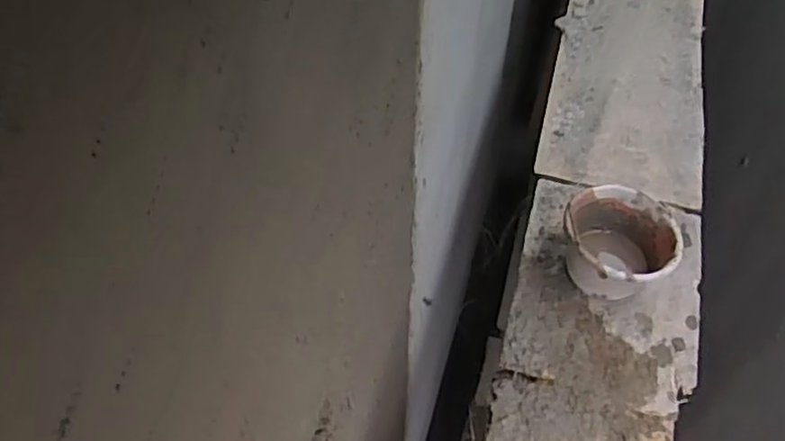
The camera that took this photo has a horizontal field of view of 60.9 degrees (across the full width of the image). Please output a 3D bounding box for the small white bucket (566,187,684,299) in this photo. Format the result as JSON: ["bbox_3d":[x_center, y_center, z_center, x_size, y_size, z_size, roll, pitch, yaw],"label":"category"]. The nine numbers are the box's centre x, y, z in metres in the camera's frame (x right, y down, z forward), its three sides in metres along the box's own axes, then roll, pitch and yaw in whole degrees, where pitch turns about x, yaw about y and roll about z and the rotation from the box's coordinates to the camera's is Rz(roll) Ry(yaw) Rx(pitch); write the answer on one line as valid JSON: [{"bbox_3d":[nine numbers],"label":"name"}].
[{"bbox_3d":[0.485,0.058,1.455,0.228,0.175,0.239,0,51,0],"label":"small white bucket"}]

